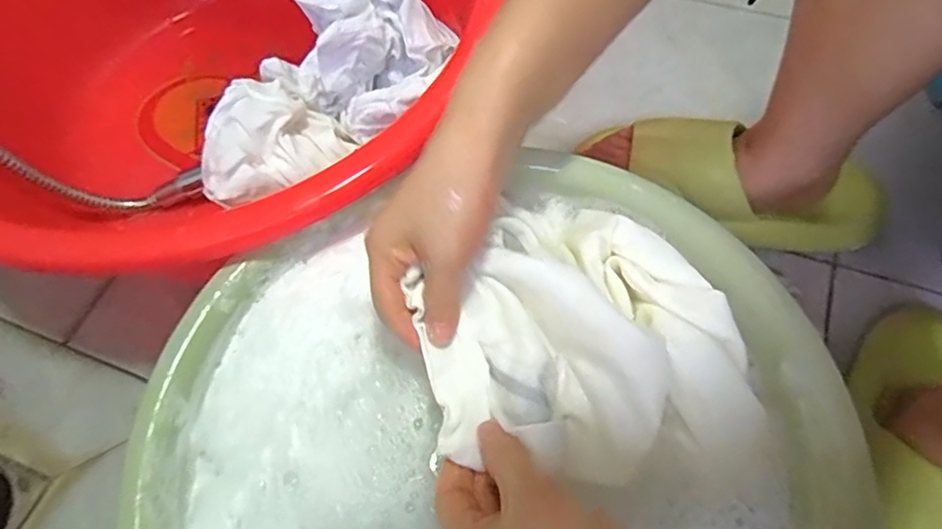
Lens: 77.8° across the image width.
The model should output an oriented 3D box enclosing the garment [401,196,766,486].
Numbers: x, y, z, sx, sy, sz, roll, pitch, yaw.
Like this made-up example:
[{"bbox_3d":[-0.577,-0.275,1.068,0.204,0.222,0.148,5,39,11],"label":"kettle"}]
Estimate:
[{"bbox_3d":[0.063,0.034,0.347,0.184,0.057,0.170,-8,62,-2],"label":"garment"}]

